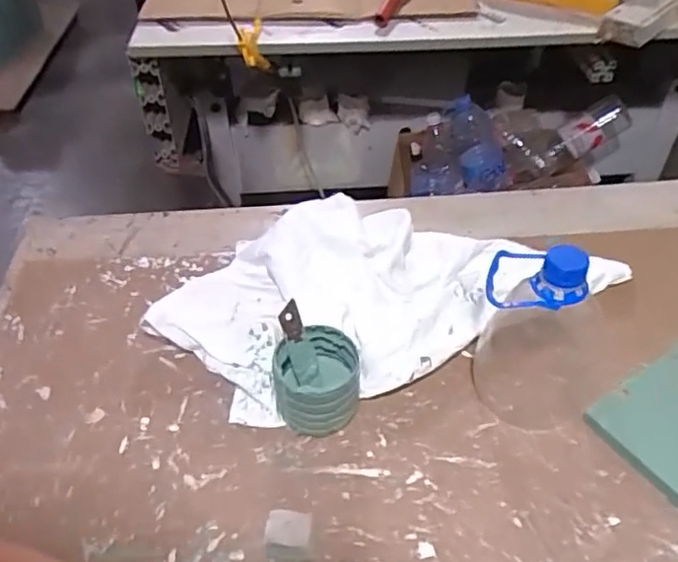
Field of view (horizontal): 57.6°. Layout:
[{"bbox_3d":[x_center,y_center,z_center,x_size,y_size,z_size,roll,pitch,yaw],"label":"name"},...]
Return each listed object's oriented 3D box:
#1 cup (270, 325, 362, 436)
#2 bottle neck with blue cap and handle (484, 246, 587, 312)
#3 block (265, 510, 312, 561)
[{"bbox_3d":[-0.016,0.081,0.483,0.063,0.071,0.061,-1,43,1],"label":"cup"},{"bbox_3d":[0.143,-0.001,0.444,0.068,0.040,0.035,4,43,5],"label":"bottle neck with blue cap and handle"},{"bbox_3d":[-0.033,0.172,0.415,0.030,0.030,0.022,4,43,5],"label":"block"}]

